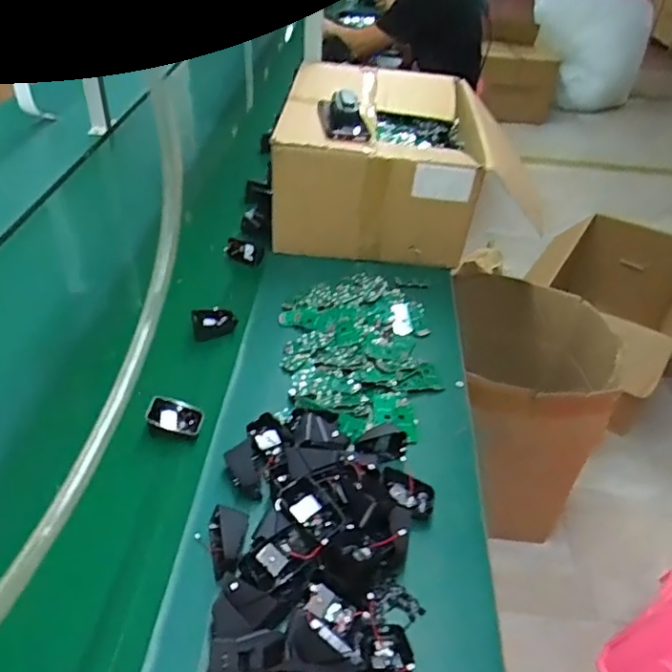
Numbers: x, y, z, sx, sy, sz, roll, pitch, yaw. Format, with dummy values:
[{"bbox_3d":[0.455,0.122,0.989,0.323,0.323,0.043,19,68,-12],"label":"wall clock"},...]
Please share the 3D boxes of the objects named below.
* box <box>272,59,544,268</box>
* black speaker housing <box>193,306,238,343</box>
[{"bbox_3d":[0.090,-0.387,1.238,0.379,0.213,0.529,6,41,1],"label":"box"},{"bbox_3d":[-0.193,-0.021,0.930,0.068,0.041,0.035,-8,42,-15],"label":"black speaker housing"}]

